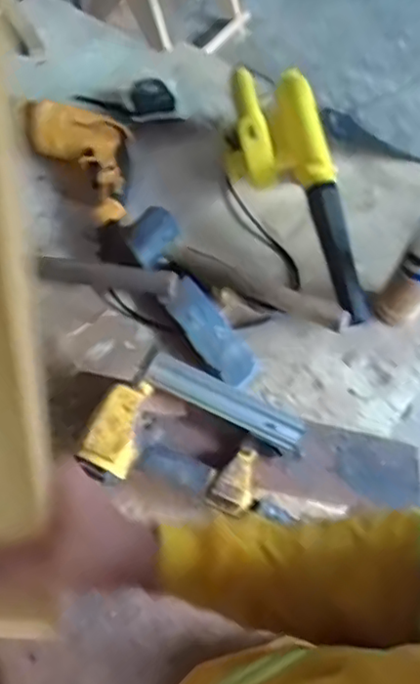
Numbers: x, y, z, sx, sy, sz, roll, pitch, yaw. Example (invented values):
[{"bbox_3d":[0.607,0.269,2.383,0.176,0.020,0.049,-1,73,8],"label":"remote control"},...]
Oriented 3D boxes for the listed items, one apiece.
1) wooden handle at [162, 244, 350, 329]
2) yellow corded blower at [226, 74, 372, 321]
[{"bbox_3d":[0.060,-0.078,0.856,0.257,0.028,0.043,24,59,14],"label":"wooden handle"},{"bbox_3d":[0.134,-0.208,0.909,0.116,0.121,0.397,-22,78,-15],"label":"yellow corded blower"}]

